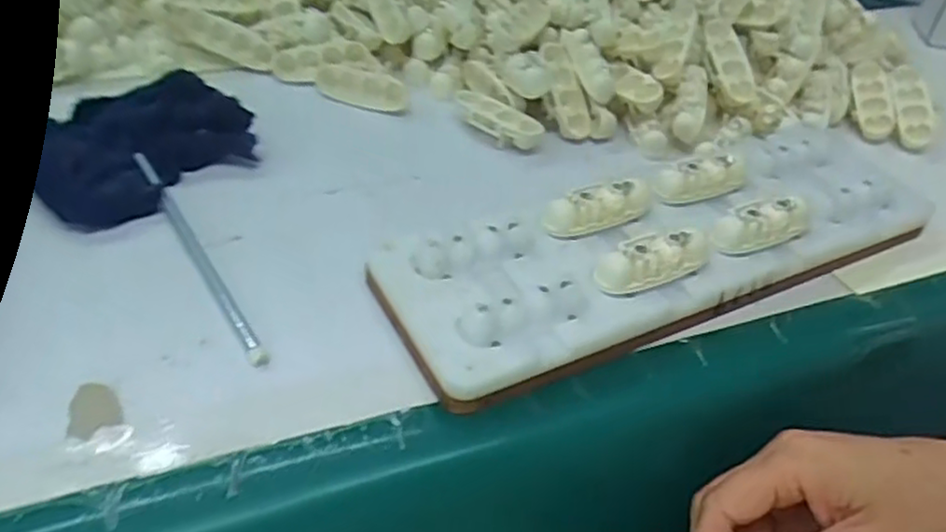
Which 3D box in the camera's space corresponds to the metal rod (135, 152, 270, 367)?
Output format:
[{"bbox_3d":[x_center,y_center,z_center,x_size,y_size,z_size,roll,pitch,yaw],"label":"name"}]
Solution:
[{"bbox_3d":[-0.137,-0.009,0.353,0.007,0.010,0.161,-22,49,-29],"label":"metal rod"}]

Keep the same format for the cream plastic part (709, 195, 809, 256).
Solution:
[{"bbox_3d":[0.148,-0.022,0.373,0.064,0.016,0.023,-20,48,-27],"label":"cream plastic part"}]

